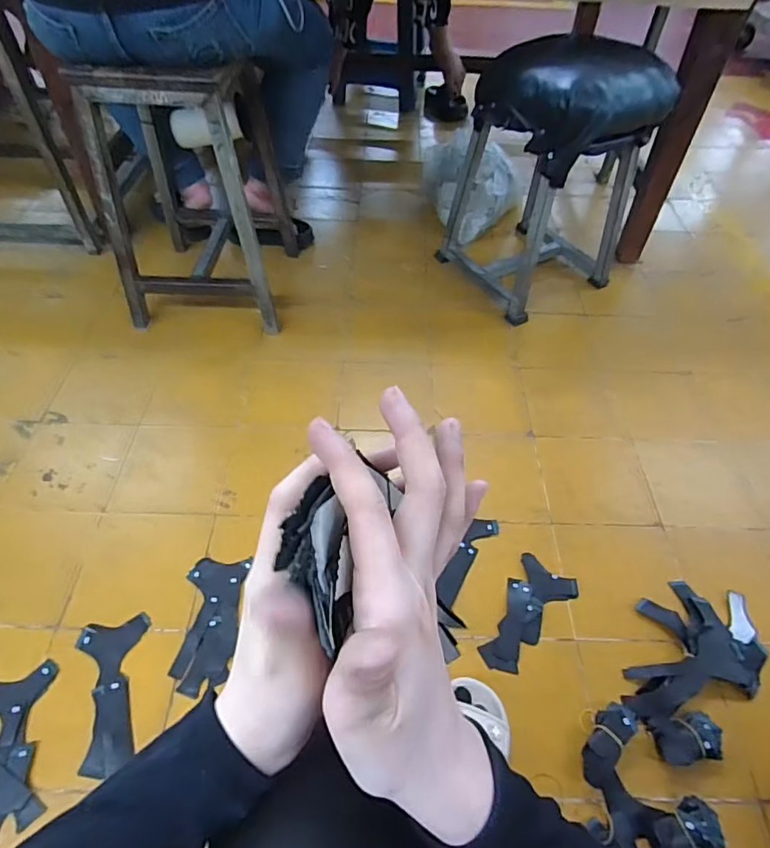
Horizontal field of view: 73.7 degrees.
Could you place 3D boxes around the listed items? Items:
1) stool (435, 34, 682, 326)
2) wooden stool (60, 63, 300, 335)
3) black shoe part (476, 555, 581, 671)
[{"bbox_3d":[0.367,-0.570,1.199,0.324,0.491,0.352,-30,58,-23],"label":"stool"},{"bbox_3d":[-0.397,-0.505,1.109,0.320,0.509,0.345,3,52,-1],"label":"wooden stool"},{"bbox_3d":[0.222,0.302,0.815,0.092,0.008,0.194,33,57,21],"label":"black shoe part"}]

